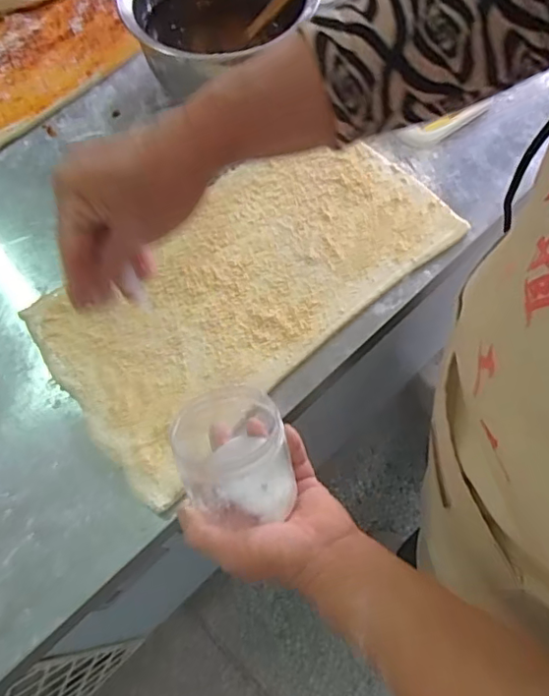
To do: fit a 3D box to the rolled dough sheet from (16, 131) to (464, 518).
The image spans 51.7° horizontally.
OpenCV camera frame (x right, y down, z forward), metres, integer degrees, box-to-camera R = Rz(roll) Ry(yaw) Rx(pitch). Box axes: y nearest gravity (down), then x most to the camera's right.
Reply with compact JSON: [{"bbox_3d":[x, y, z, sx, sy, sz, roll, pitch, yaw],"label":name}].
[{"bbox_3d":[-0.026,-0.076,0.649,0.462,0.016,0.251,-37,70,-14],"label":"rolled dough sheet"}]

